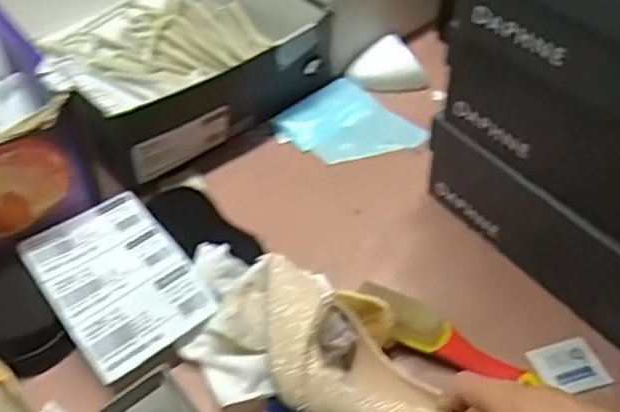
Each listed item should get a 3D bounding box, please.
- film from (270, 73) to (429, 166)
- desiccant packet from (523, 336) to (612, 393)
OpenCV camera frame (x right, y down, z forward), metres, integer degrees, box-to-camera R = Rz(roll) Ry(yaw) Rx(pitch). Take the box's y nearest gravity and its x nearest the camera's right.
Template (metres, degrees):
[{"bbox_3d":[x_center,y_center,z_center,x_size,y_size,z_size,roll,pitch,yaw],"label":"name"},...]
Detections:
[{"bbox_3d":[0.037,-0.077,0.739,0.134,0.025,0.097,34,57,27],"label":"film"},{"bbox_3d":[0.198,0.122,0.562,0.050,0.008,0.046,-14,49,-11],"label":"desiccant packet"}]

